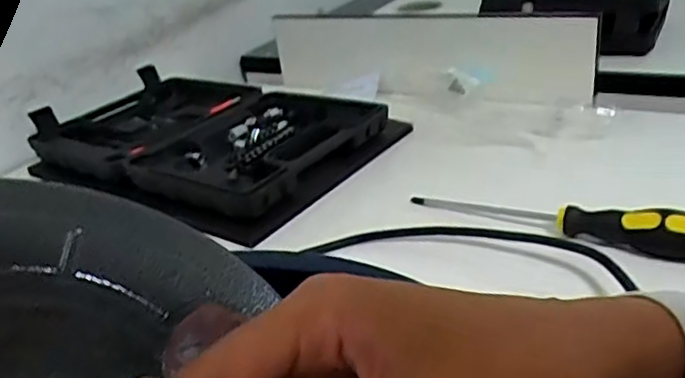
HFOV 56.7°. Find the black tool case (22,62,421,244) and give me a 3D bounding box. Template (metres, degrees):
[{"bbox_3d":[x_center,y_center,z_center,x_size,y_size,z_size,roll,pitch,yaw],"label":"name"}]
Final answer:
[{"bbox_3d":[-0.149,-0.059,0.680,0.361,0.050,0.232,11,32,32],"label":"black tool case"}]

